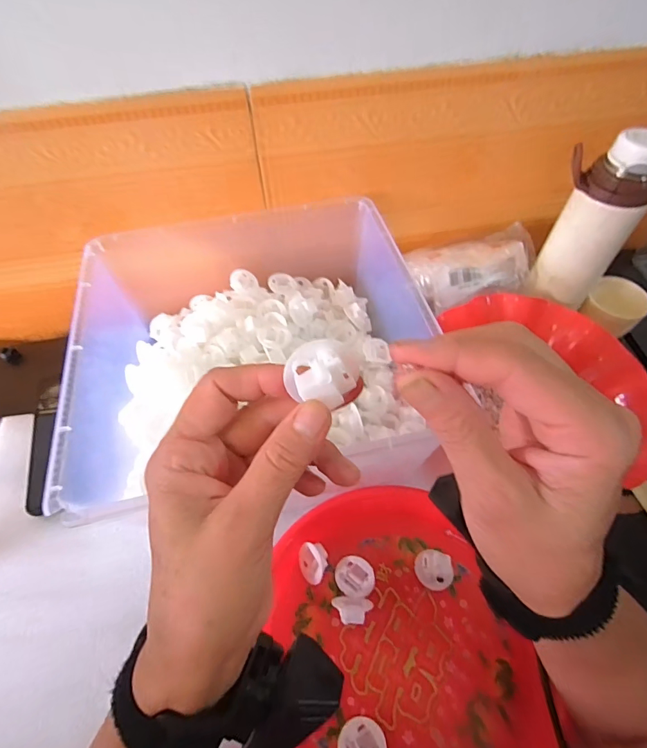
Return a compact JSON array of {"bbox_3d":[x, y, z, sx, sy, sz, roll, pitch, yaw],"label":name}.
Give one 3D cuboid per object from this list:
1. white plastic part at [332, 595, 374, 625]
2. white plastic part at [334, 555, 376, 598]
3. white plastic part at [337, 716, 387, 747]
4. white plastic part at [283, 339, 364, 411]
[{"bbox_3d":[0.024,0.194,0.344,0.032,0.020,0.020,0,57,1],"label":"white plastic part"},{"bbox_3d":[0.027,0.174,0.359,0.031,0.018,0.031,-6,57,-3],"label":"white plastic part"},{"bbox_3d":[0.027,0.265,0.298,0.033,0.014,0.033,-6,57,-3],"label":"white plastic part"},{"bbox_3d":[0.000,0.000,0.180,0.030,0.016,0.025,-2,66,16],"label":"white plastic part"}]

